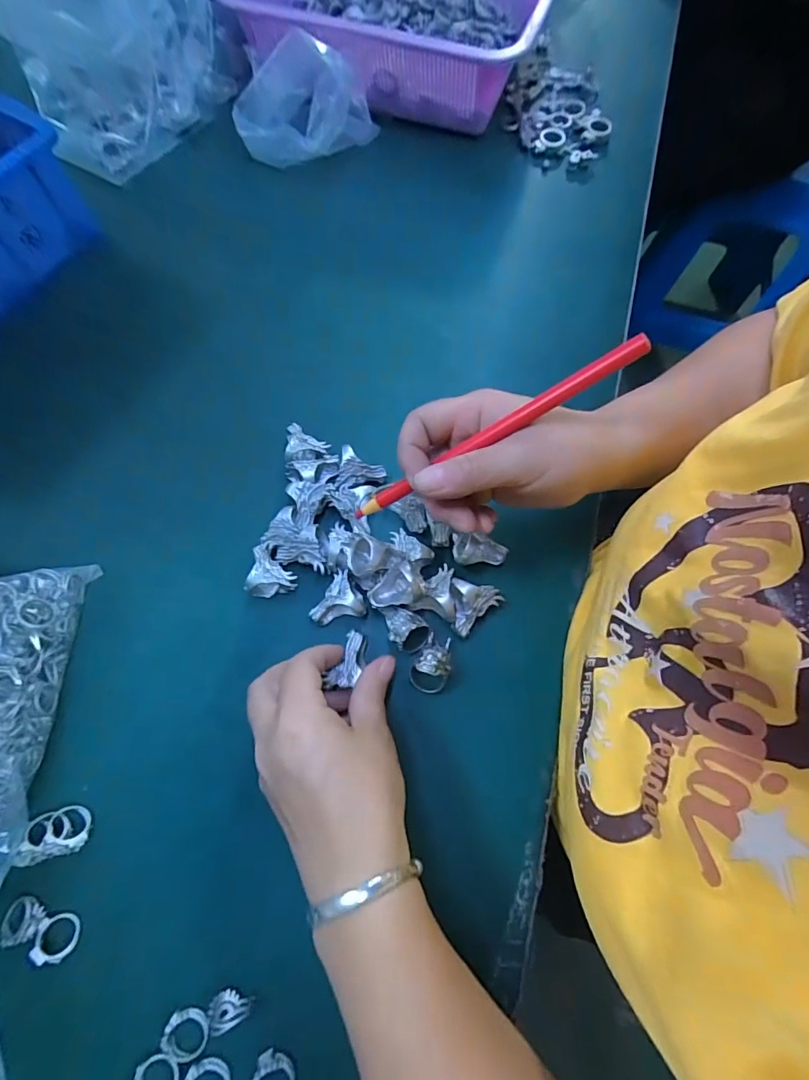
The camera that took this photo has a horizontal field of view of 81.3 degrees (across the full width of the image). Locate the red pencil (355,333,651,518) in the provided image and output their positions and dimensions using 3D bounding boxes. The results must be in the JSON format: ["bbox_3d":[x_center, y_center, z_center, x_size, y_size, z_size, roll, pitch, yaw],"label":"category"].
[{"bbox_3d":[0.041,-0.052,0.243,0.167,0.008,0.008,-28,69,24],"label":"red pencil"}]

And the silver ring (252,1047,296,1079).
[{"bbox_3d":[-0.066,0.275,0.239,0.021,0.006,0.021,1,69,-2],"label":"silver ring"}]

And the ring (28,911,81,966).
[{"bbox_3d":[-0.189,0.216,0.257,0.021,0.004,0.021,11,47,-12],"label":"ring"}]

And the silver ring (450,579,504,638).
[{"bbox_3d":[0.048,0.044,0.314,0.032,0.027,0.033,1,69,-2],"label":"silver ring"}]

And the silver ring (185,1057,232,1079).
[{"bbox_3d":[-0.100,0.276,0.235,0.024,0.005,0.022,-1,69,-3],"label":"silver ring"}]

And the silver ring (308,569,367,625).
[{"bbox_3d":[-0.044,0.038,0.317,0.036,0.028,0.032,-3,69,-4],"label":"silver ring"}]

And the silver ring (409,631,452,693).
[{"bbox_3d":[0.018,0.079,0.305,0.023,0.025,0.037,18,69,4],"label":"silver ring"}]

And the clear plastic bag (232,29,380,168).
[{"bbox_3d":[-0.096,-0.397,0.442,0.131,0.091,0.050,2,71,0],"label":"clear plastic bag"}]

